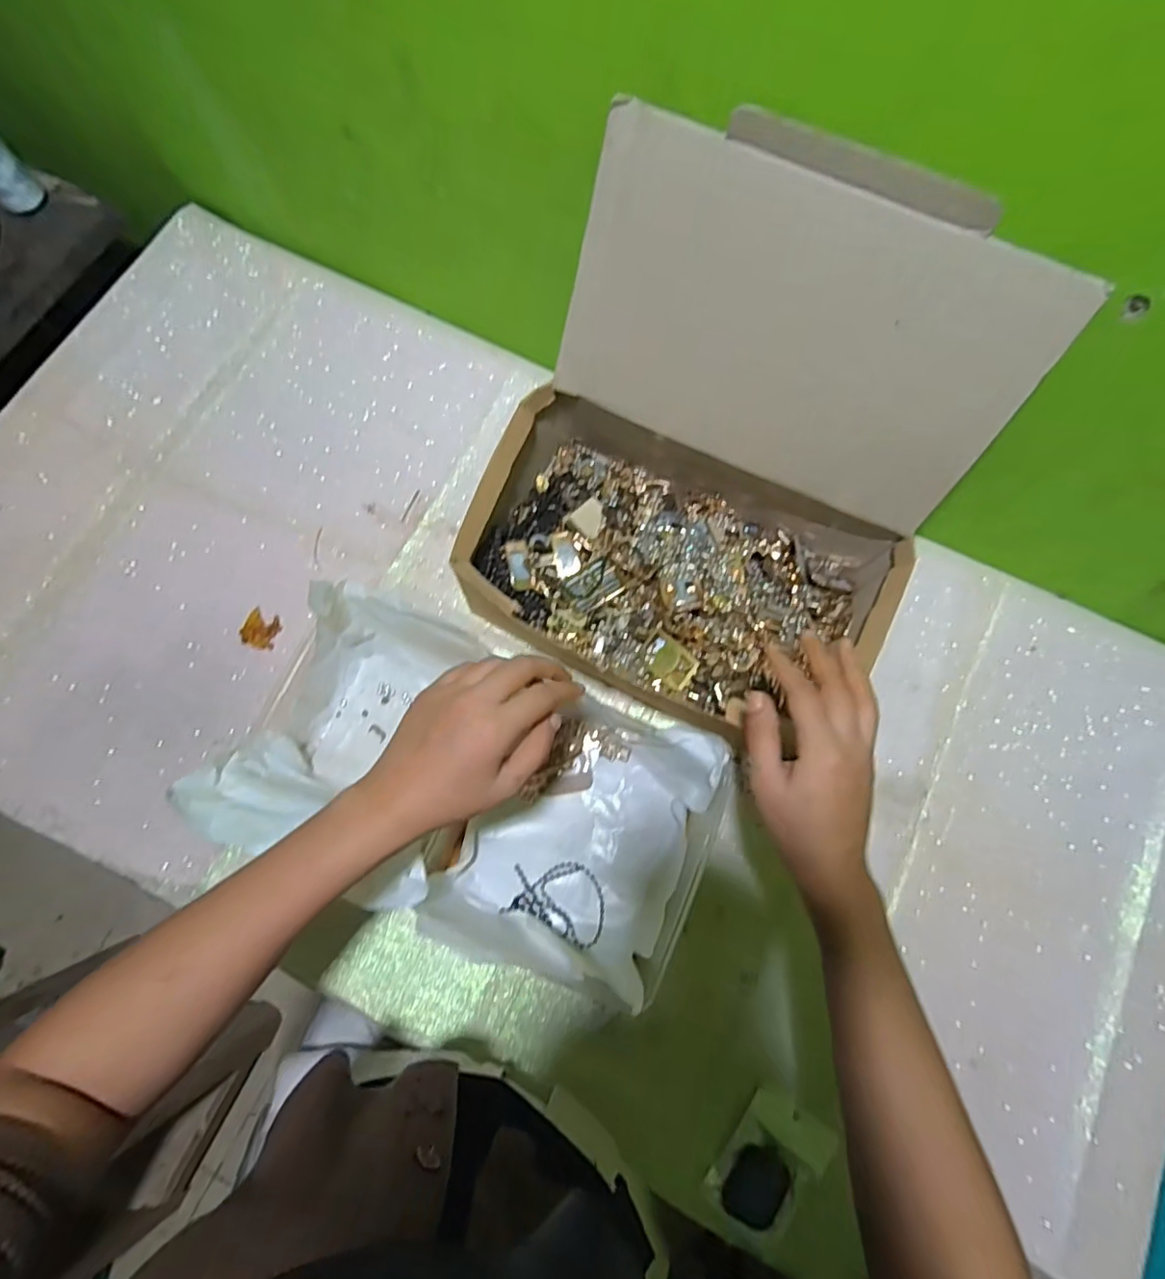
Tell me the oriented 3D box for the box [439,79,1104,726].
[{"bbox_3d":[0.092,-0.116,0.447,0.323,0.270,0.287,28,77,7],"label":"box"}]

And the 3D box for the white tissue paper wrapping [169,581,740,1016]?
[{"bbox_3d":[-0.089,0.113,0.493,0.375,0.133,0.199,25,76,-3],"label":"white tissue paper wrapping"}]

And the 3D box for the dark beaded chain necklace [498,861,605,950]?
[{"bbox_3d":[-0.020,0.214,0.512,0.082,0.009,0.057,21,76,5],"label":"dark beaded chain necklace"}]

